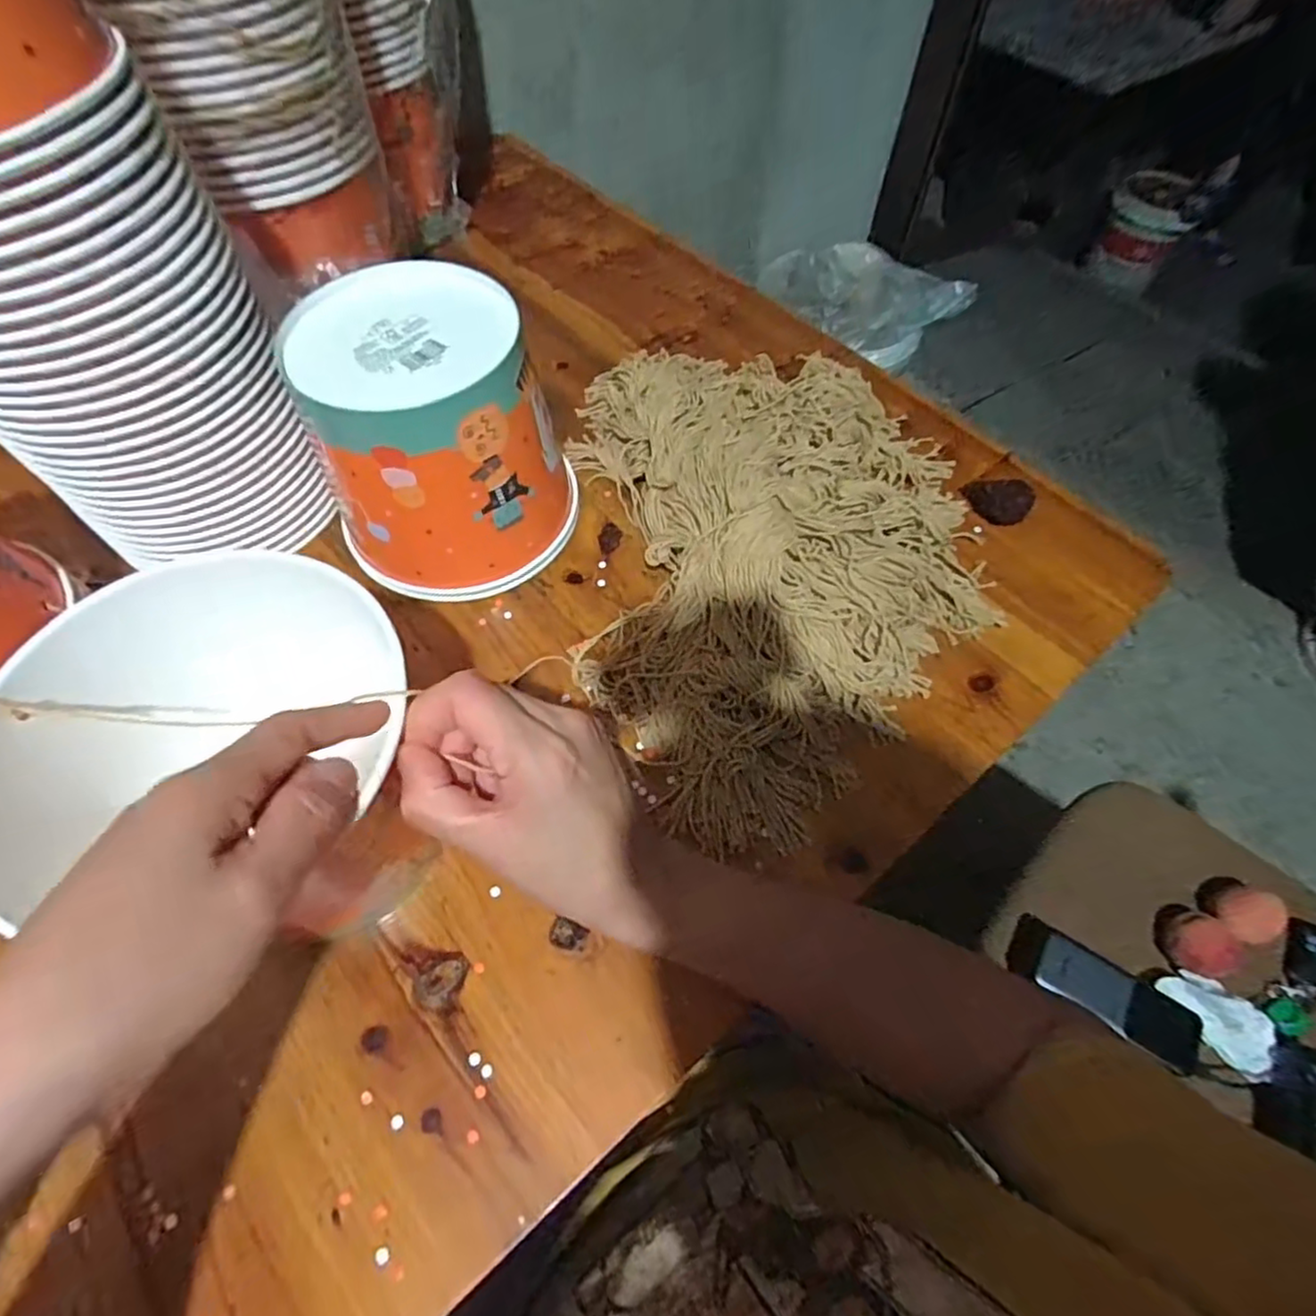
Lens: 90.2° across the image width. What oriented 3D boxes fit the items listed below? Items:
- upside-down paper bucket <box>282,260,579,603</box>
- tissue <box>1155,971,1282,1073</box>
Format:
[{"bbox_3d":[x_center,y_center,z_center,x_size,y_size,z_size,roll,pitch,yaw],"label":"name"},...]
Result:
[{"bbox_3d":[-0.133,-0.137,0.420,0.141,0.145,0.142,-13,62,-6],"label":"upside-down paper bucket"},{"bbox_3d":[0.476,0.303,0.557,0.093,0.016,0.052,34,65,17],"label":"tissue"}]

